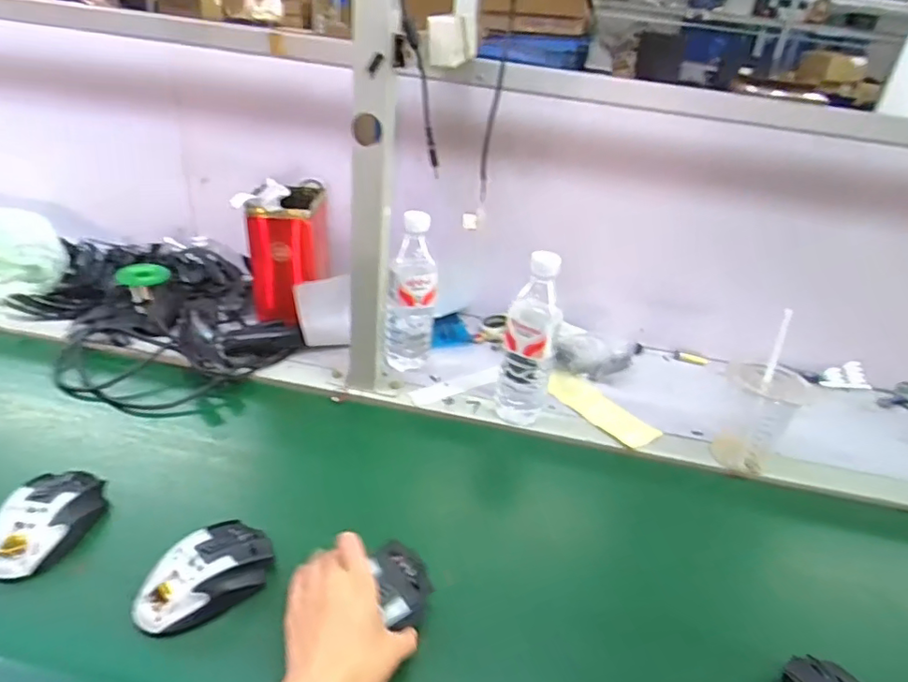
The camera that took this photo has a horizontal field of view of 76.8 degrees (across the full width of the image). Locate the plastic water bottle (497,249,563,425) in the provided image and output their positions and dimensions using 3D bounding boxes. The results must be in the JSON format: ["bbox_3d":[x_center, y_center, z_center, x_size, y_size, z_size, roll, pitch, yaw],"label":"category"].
[{"bbox_3d":[0.096,0.003,0.723,0.067,0.225,0.063,9,29,3],"label":"plastic water bottle"}]

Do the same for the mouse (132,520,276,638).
[{"bbox_3d":[-0.219,0.208,0.509,0.072,0.042,0.119,25,33,28],"label":"mouse"}]

